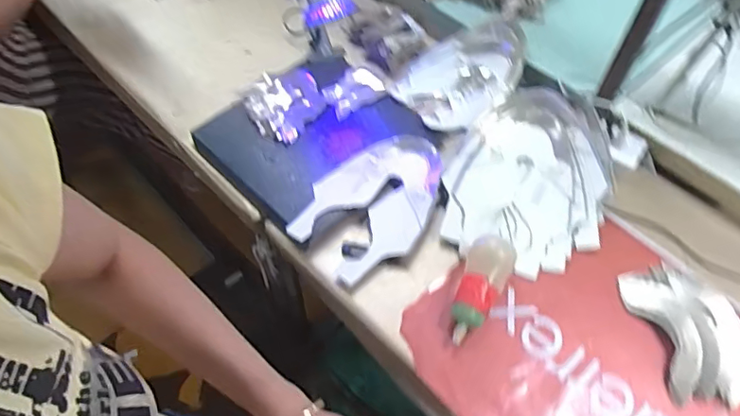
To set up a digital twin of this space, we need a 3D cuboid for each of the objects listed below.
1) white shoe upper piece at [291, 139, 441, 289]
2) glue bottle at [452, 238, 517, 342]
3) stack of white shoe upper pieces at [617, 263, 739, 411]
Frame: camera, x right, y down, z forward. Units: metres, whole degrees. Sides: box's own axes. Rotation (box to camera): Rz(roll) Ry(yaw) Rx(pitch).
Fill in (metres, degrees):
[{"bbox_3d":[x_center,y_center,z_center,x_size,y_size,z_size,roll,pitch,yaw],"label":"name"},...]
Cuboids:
[{"bbox_3d":[0.011,-0.011,0.825,0.167,0.032,0.244,36,65,22],"label":"white shoe upper piece"},{"bbox_3d":[0.150,0.109,0.736,0.066,0.061,0.158,22,62,12],"label":"glue bottle"},{"bbox_3d":[0.443,0.160,0.731,0.144,0.035,0.191,-11,58,-6],"label":"stack of white shoe upper pieces"}]

